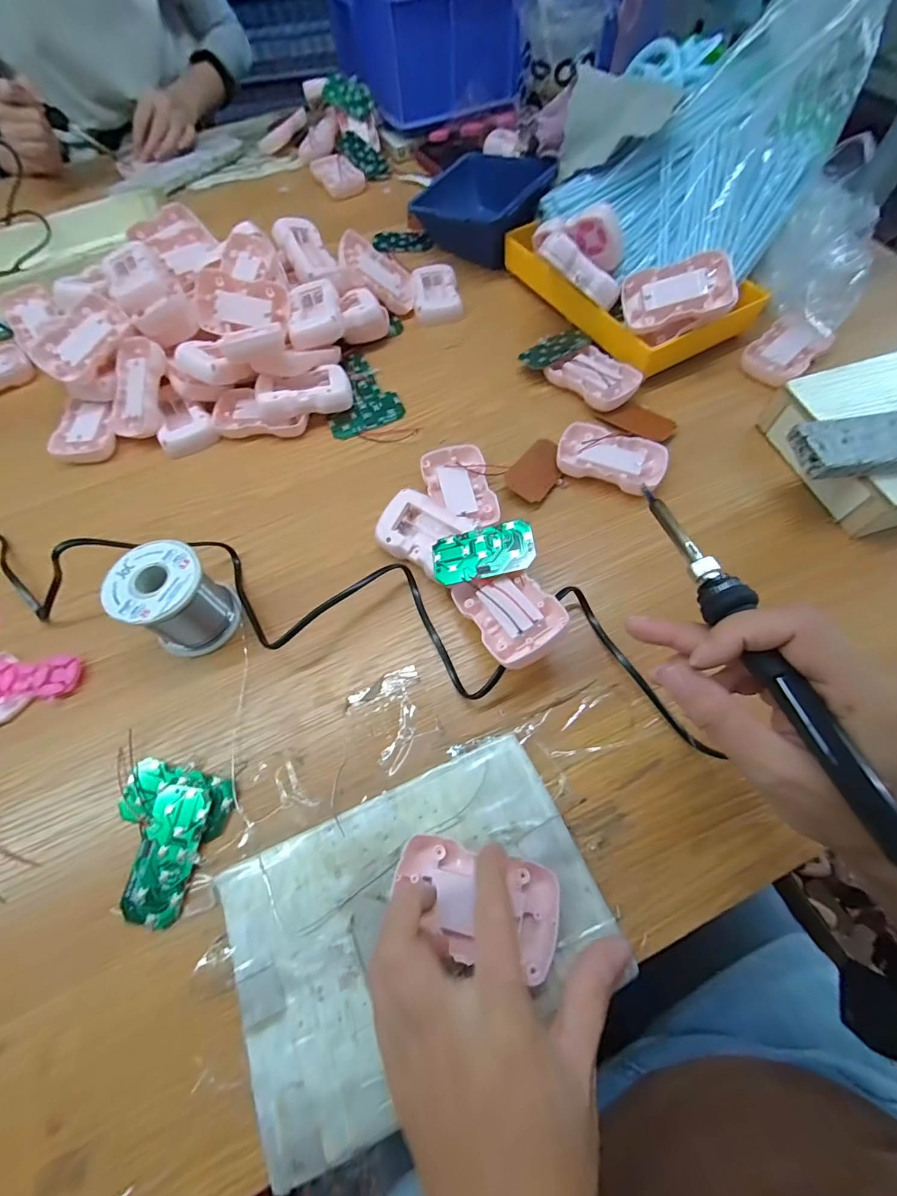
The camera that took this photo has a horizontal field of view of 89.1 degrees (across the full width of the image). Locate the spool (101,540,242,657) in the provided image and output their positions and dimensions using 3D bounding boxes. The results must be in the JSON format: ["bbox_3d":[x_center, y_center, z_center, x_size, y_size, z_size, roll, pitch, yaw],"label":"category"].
[{"bbox_3d":[-0.196,0.000,0.328,0.056,0.067,0.061,-1,65,3],"label":"spool"}]

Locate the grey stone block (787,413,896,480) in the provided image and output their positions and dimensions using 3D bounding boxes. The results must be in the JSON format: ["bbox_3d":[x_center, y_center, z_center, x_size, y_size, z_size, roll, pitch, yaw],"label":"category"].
[{"bbox_3d":[0.338,-0.114,0.332,0.155,0.019,0.045,-4,64,1],"label":"grey stone block"}]

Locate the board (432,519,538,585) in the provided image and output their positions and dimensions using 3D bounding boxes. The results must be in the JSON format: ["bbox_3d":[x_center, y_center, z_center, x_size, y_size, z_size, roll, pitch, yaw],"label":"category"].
[{"bbox_3d":[0.025,-0.033,0.330,0.074,0.004,0.038,-14,73,15],"label":"board"}]

